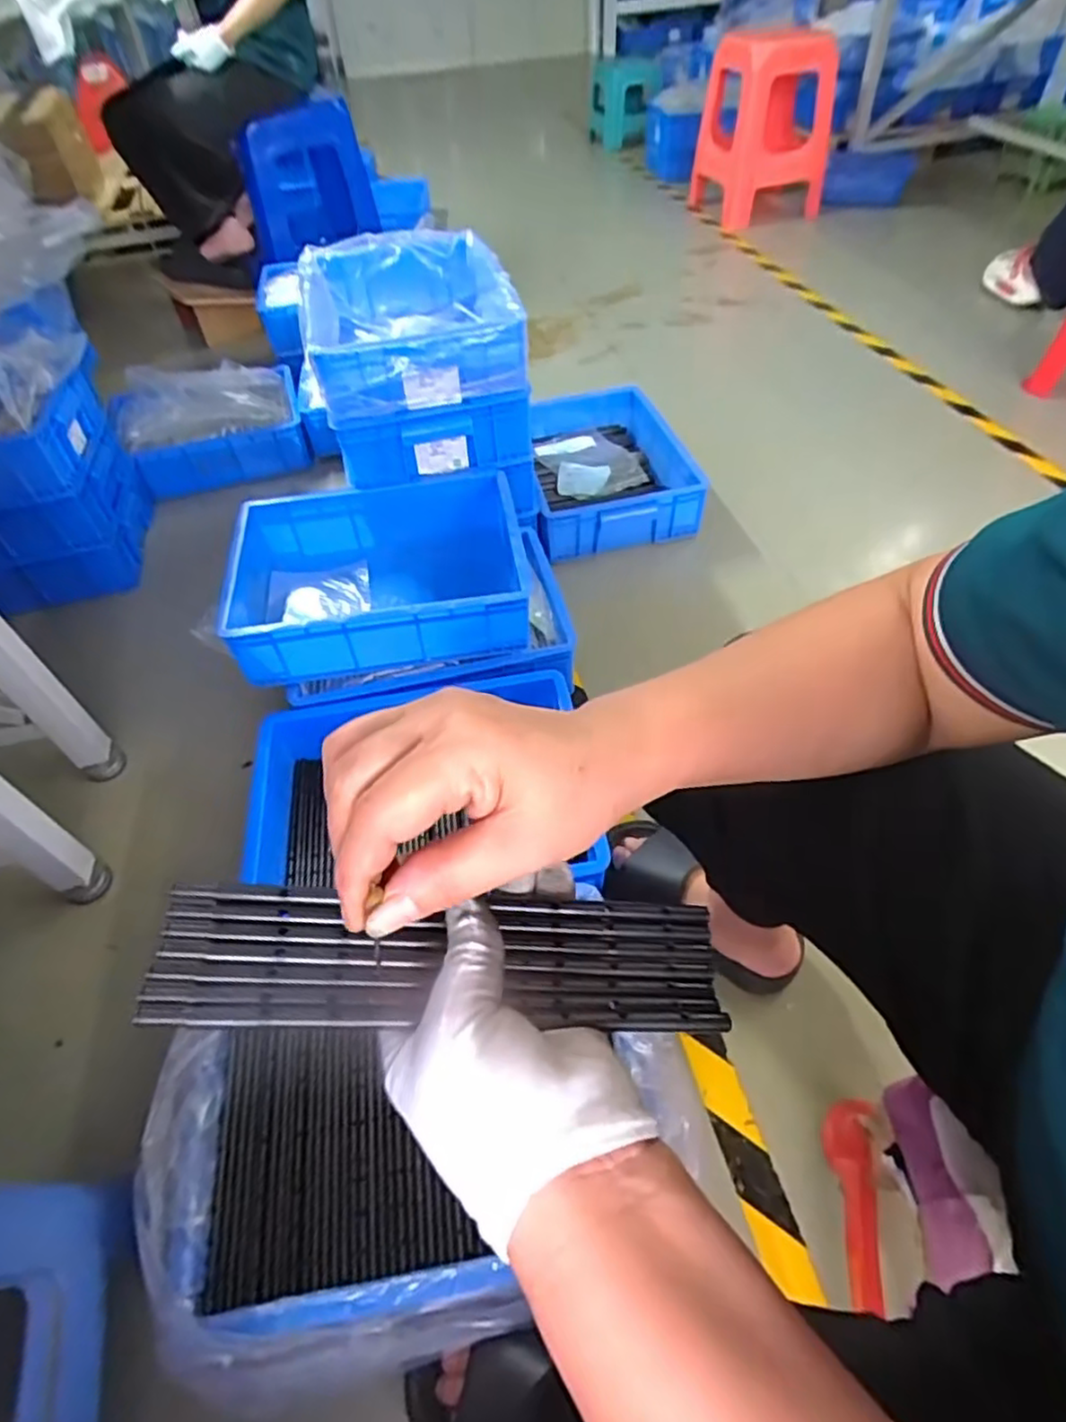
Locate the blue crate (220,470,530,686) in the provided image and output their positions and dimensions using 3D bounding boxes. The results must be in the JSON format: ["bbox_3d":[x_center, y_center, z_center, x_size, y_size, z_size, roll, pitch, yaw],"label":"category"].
[{"bbox_3d":[-0.230,-0.203,1.020,0.425,0.124,0.307,-8,50,-3],"label":"blue crate"}]

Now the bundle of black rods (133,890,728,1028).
[{"bbox_3d":[-0.031,0.100,0.275,0.222,0.011,0.051,6,49,-11],"label":"bundle of black rods"}]

